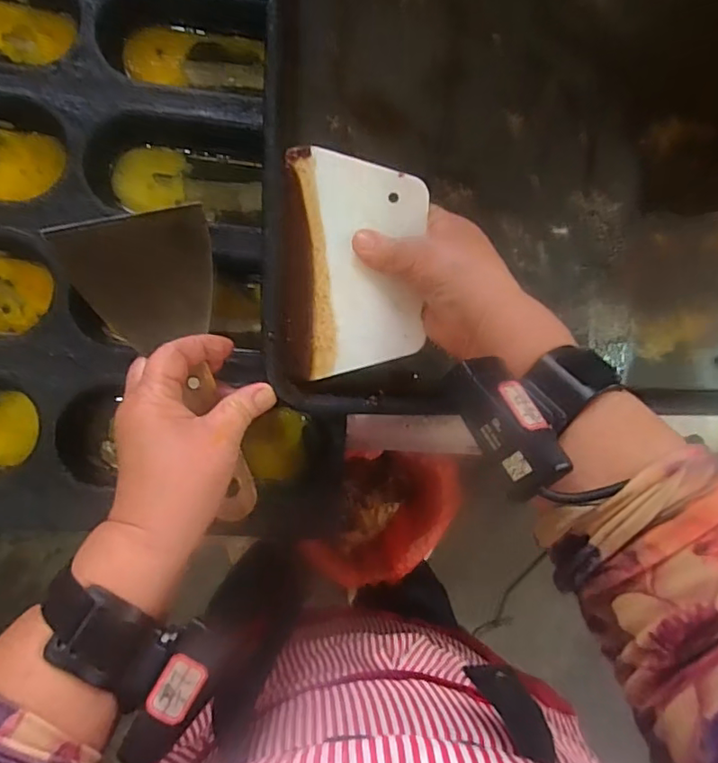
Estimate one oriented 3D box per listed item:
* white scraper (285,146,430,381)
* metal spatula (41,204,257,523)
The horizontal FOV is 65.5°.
[{"bbox_3d":[0.005,-0.081,0.371,0.082,0.009,0.146,-6,92,-6],"label":"white scraper"},{"bbox_3d":[-0.110,-0.009,0.344,0.087,0.010,0.195,-20,92,-25],"label":"metal spatula"}]

